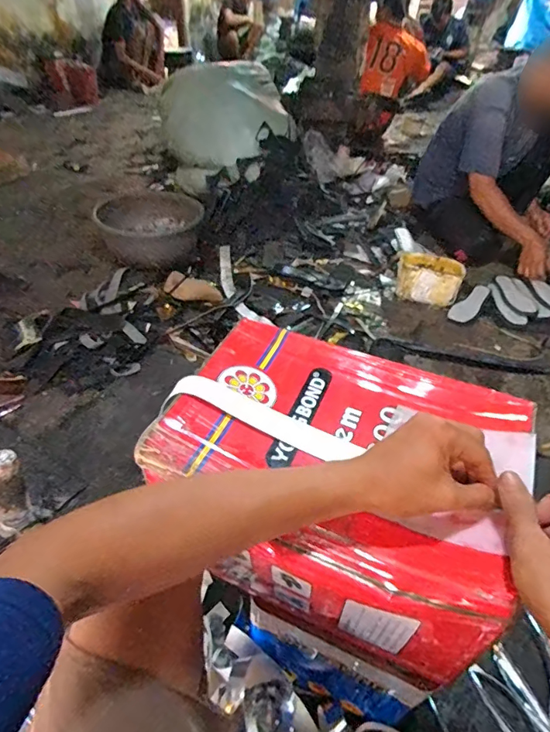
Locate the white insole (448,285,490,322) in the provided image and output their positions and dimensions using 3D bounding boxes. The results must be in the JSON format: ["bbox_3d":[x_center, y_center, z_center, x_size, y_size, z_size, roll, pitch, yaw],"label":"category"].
[{"bbox_3d":[0.654,-0.206,1.499,0.218,0.012,0.067,-35,66,-28],"label":"white insole"}]

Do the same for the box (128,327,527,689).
[{"bbox_3d":[0.066,0.133,0.505,0.335,0.197,0.261,16,44,17],"label":"box"}]

